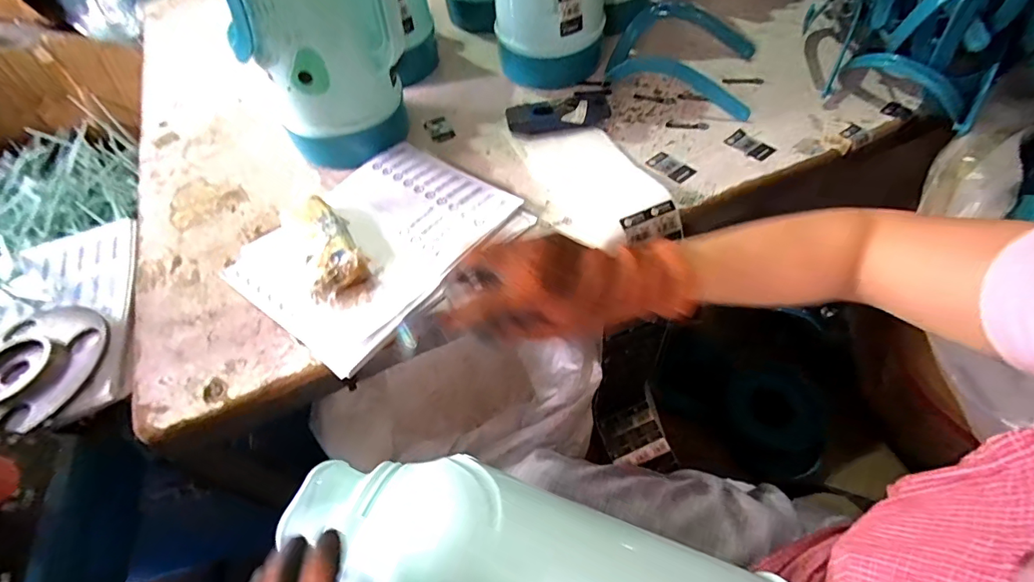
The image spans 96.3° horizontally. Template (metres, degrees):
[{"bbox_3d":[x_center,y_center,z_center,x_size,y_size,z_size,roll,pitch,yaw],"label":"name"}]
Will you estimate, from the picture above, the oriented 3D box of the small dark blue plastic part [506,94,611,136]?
[{"bbox_3d":[0.053,-0.234,0.609,0.127,0.030,0.046,-13,52,-6],"label":"small dark blue plastic part"}]

